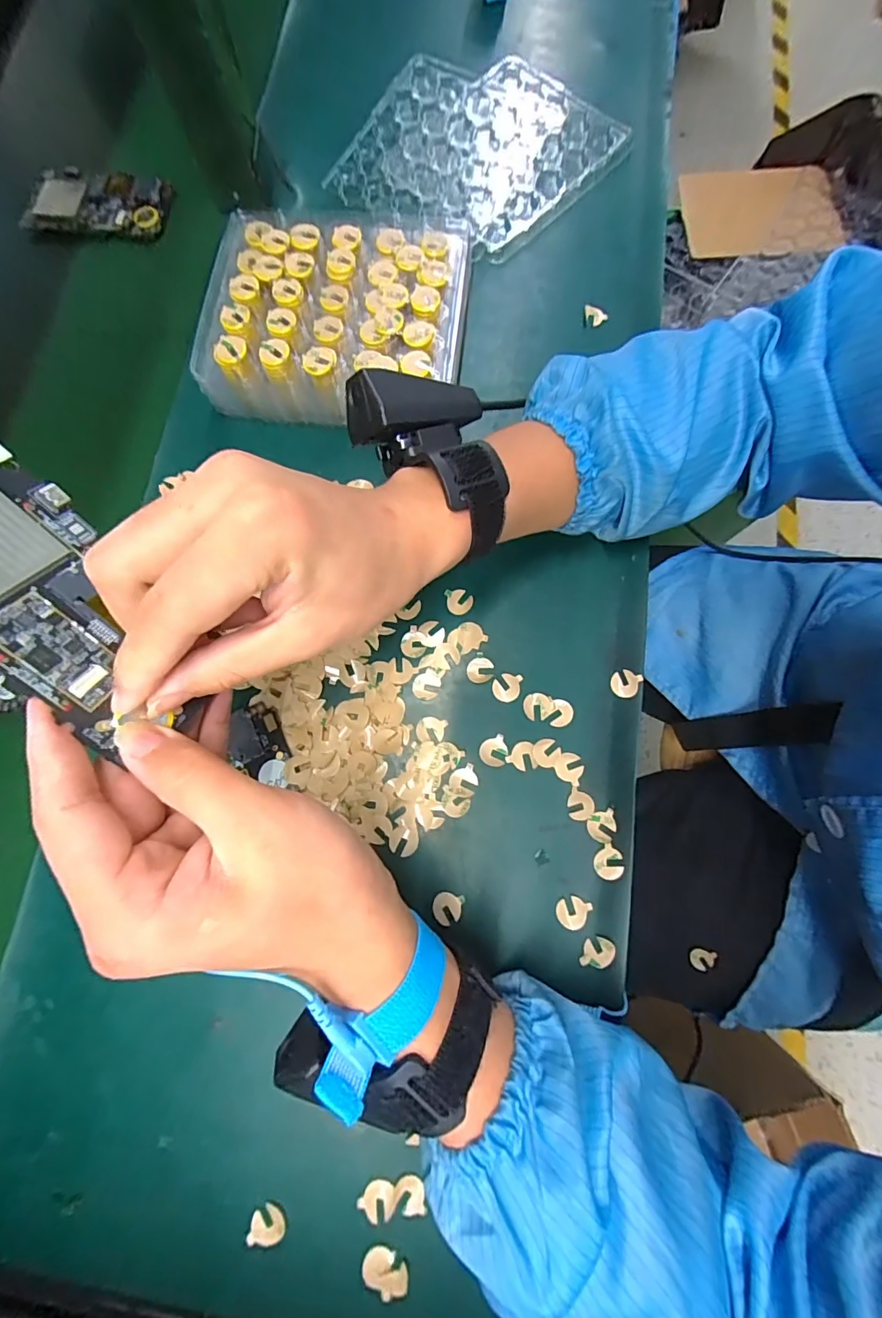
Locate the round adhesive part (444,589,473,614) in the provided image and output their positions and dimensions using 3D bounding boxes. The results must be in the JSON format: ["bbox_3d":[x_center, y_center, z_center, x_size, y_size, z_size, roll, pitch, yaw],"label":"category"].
[{"bbox_3d":[0.013,-0.039,0.318,0.017,0.004,0.018,0,78,0],"label":"round adhesive part"}]

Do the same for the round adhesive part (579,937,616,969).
[{"bbox_3d":[0.089,0.167,0.271,0.019,0.004,0.015,6,78,1],"label":"round adhesive part"}]

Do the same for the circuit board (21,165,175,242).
[{"bbox_3d":[-0.298,-0.398,0.418,0.125,0.012,0.066,9,78,6],"label":"circuit board"}]

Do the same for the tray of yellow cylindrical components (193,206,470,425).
[{"bbox_3d":[-0.074,-0.247,0.346,0.181,0.045,0.151,7,78,1],"label":"tray of yellow cylindrical components"}]

